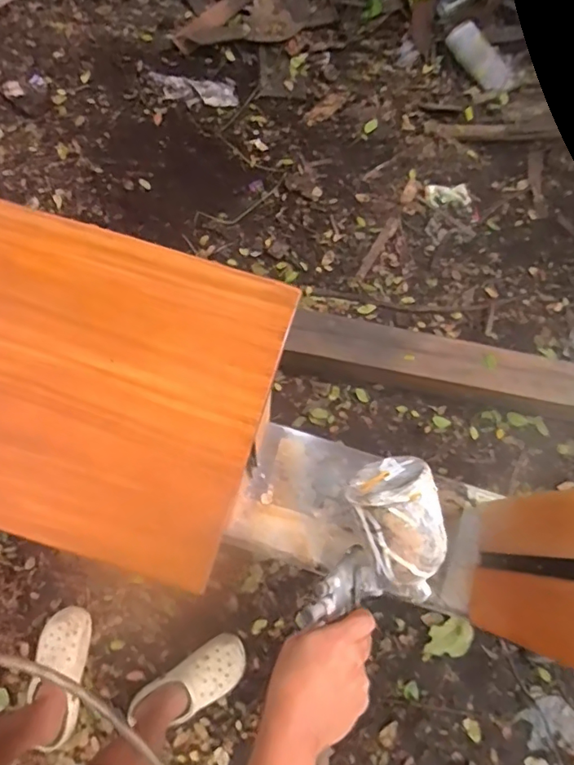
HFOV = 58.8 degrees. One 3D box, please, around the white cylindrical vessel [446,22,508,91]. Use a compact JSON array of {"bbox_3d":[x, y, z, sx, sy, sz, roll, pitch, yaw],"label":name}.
[{"bbox_3d":[0.588,-1.005,1.567,0.070,0.074,0.242,-32,75,-13],"label":"white cylindrical vessel"}]

